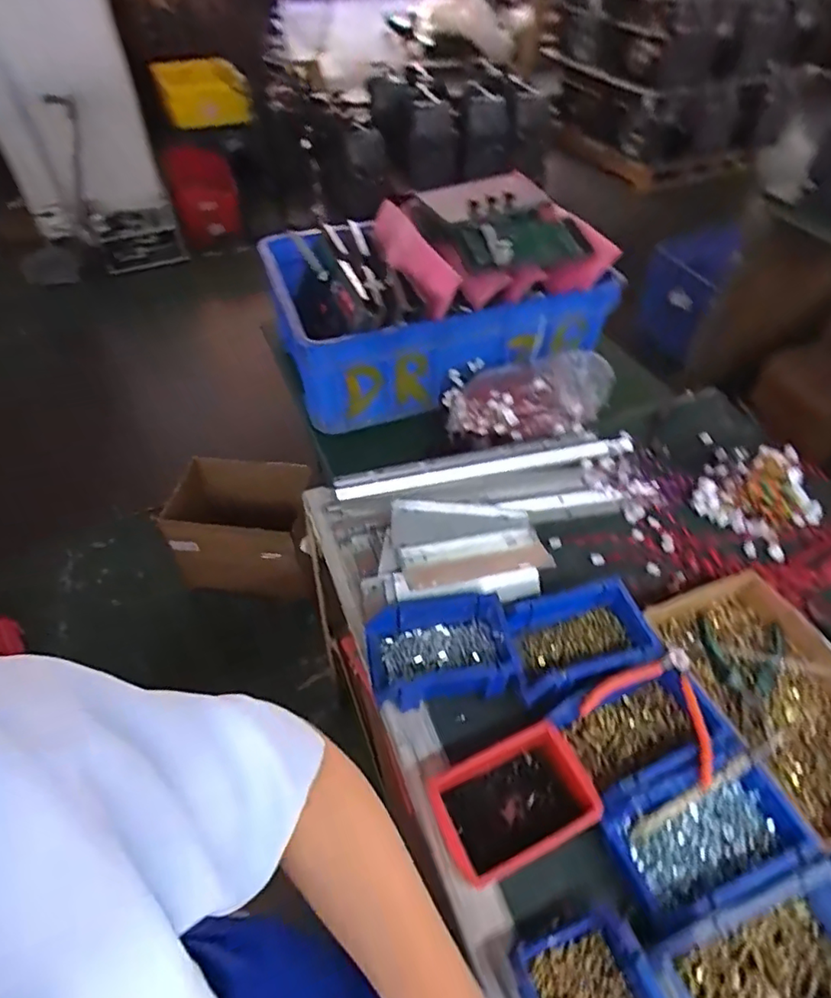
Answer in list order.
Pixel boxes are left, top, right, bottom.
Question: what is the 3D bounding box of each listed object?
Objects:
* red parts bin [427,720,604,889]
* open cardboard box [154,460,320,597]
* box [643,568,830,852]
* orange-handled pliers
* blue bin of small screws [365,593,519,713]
[{"bbox_3d":[0.098,0.302,0.569,0.153,0.052,0.099,-20,51,-16],"label":"red parts bin"},{"bbox_3d":[-0.448,0.075,1.565,0.406,0.234,0.280,8,49,9],"label":"open cardboard box"},{"bbox_3d":[0.399,0.215,0.635,0.163,0.062,0.275,-16,50,-13],"label":"box"},{"bbox_3d":[0.251,0.204,0.593,0.129,0.019,0.121,22,52,20],"label":"orange-handled pliers"},{"bbox_3d":[0.028,0.176,0.671,0.165,0.058,0.112,-9,49,-7],"label":"blue bin of small screws"}]

